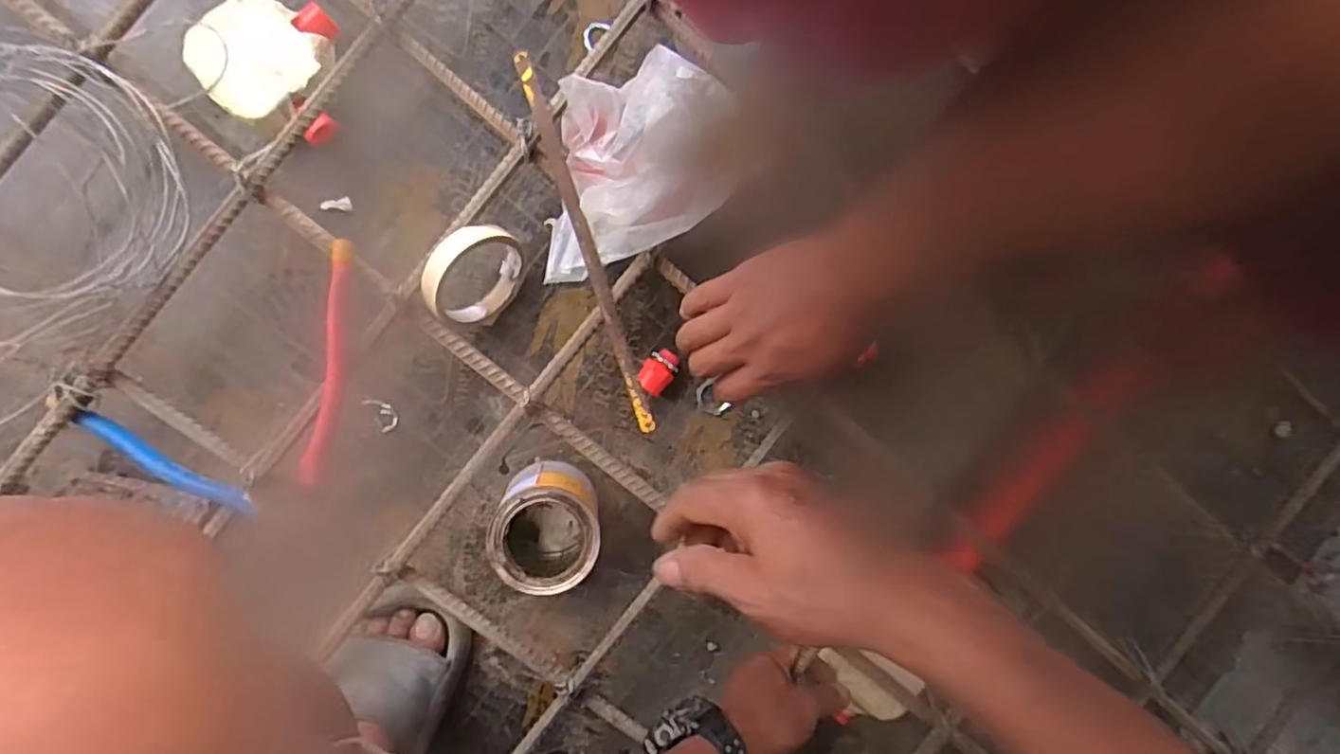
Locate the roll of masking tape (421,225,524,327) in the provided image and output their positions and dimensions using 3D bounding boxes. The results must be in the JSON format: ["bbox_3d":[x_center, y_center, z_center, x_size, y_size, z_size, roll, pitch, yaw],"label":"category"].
[{"bbox_3d":[-0.156,-0.081,0.524,0.026,0.089,0.084,37,91,25],"label":"roll of masking tape"}]

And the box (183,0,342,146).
[{"bbox_3d":[-0.303,-0.233,0.500,0.105,0.060,0.104,4,93,-8],"label":"box"}]

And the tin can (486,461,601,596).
[{"bbox_3d":[-0.103,0.122,0.540,0.084,0.097,0.086,-1,94,-8],"label":"tin can"}]

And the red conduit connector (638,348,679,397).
[{"bbox_3d":[-0.011,-0.006,0.574,0.027,0.029,0.042,27,90,-9],"label":"red conduit connector"}]

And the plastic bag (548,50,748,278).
[{"bbox_3d":[-0.033,-0.164,0.479,0.179,0.062,0.138,-30,97,-5],"label":"plastic bag"}]

